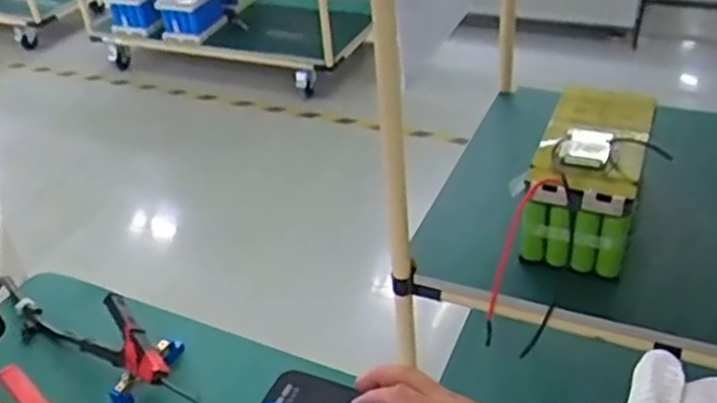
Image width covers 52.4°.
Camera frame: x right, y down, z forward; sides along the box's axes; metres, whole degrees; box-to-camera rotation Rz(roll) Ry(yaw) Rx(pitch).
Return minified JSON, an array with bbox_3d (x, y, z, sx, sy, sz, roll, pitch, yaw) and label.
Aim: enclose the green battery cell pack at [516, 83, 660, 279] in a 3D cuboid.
[{"bbox_3d":[0.348,-0.051,1.090,0.134,0.149,0.333,11,39,21],"label":"green battery cell pack"}]

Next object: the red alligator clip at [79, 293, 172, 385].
[{"bbox_3d":[-0.213,0.136,0.674,0.051,0.039,0.118,-33,44,-32],"label":"red alligator clip"}]

